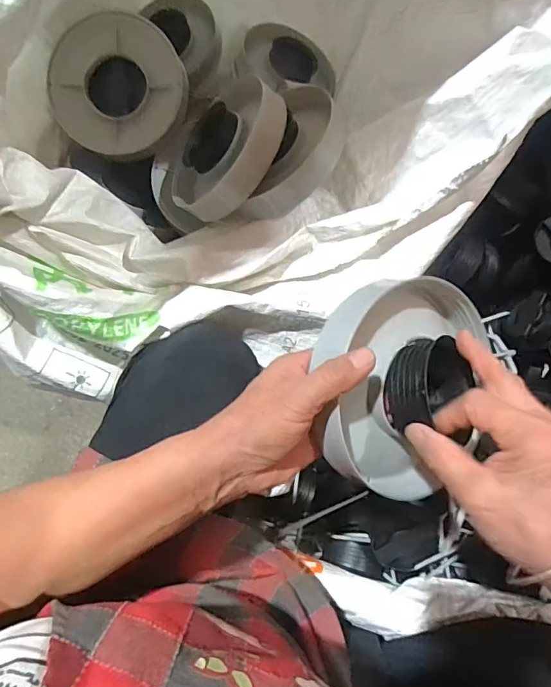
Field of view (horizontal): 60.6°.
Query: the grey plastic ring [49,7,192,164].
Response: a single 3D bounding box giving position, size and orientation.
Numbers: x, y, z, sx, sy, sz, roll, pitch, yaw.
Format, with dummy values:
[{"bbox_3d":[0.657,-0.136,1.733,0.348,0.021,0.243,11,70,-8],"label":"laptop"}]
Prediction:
[{"bbox_3d":[-0.182,-0.300,0.559,0.147,0.038,0.151,2,106,5],"label":"grey plastic ring"}]

